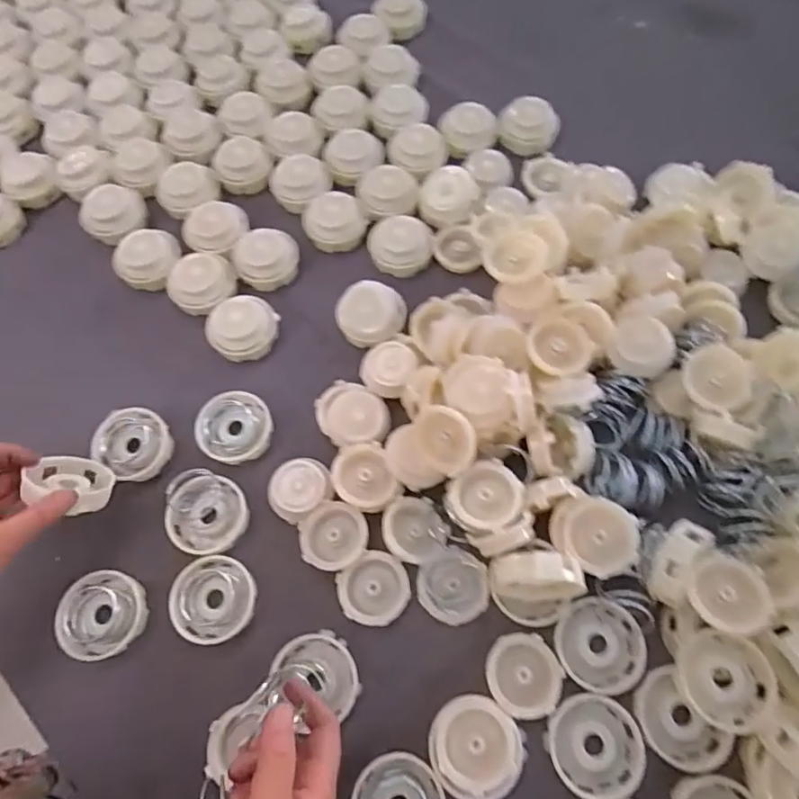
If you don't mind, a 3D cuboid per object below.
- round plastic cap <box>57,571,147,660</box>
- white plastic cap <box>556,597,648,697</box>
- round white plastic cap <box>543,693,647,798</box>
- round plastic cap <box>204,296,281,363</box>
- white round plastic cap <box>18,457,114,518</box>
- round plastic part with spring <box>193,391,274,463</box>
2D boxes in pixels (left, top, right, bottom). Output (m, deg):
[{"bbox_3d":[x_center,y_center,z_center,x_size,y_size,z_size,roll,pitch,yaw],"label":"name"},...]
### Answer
[{"bbox_3d":[-0.228,0.164,0.418,0.062,0.010,0.061,0,66,0],"label":"round plastic cap"},{"bbox_3d":[0.145,0.179,0.401,0.058,0.022,0.062,0,66,0],"label":"white plastic cap"},{"bbox_3d":[0.135,0.238,0.378,0.062,0.014,0.062,-1,65,2],"label":"round white plastic cap"},{"bbox_3d":[-0.144,-0.066,0.505,0.063,0.040,0.059,0,66,0],"label":"round plastic cap"},{"bbox_3d":[-0.254,0.065,0.424,0.057,0.058,0.016,16,102,-24],"label":"white round plastic cap"},{"bbox_3d":[-0.142,0.024,0.478,0.061,0.025,0.058,0,66,0],"label":"round plastic part with spring"}]

